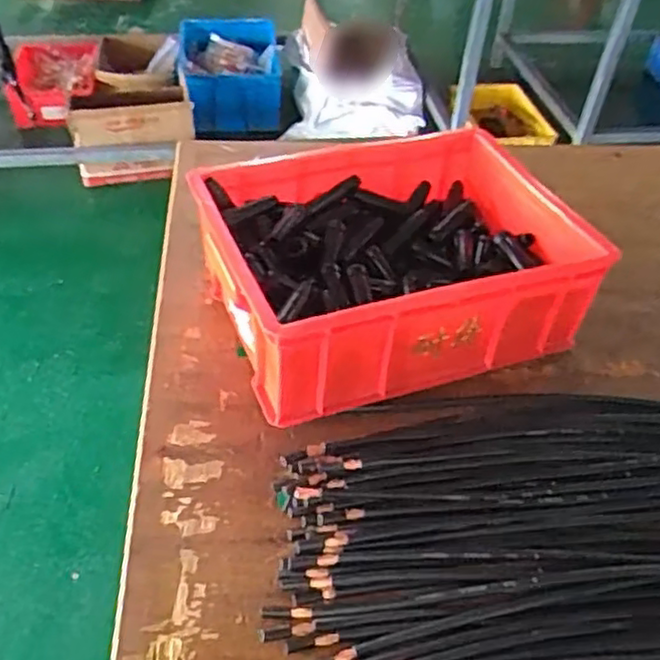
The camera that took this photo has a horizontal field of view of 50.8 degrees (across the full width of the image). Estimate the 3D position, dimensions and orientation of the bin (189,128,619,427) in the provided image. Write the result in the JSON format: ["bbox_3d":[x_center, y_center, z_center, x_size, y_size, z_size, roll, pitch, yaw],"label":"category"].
[{"bbox_3d":[0.068,-0.090,0.832,0.396,0.151,0.305,-15,49,-16],"label":"bin"}]

